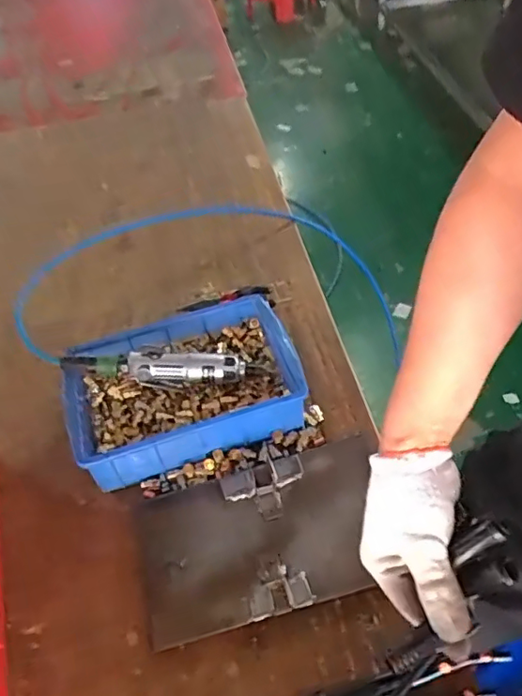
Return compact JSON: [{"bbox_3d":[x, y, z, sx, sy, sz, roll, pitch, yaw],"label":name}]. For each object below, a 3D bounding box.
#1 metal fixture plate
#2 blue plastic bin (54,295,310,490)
[{"bbox_3d":[0.011,0.212,0.644,0.296,0.021,0.176,-13,46,-8],"label":"metal fixture plate"},{"bbox_3d":[-0.103,0.053,0.753,0.299,0.081,0.215,-16,48,-9],"label":"blue plastic bin"}]

